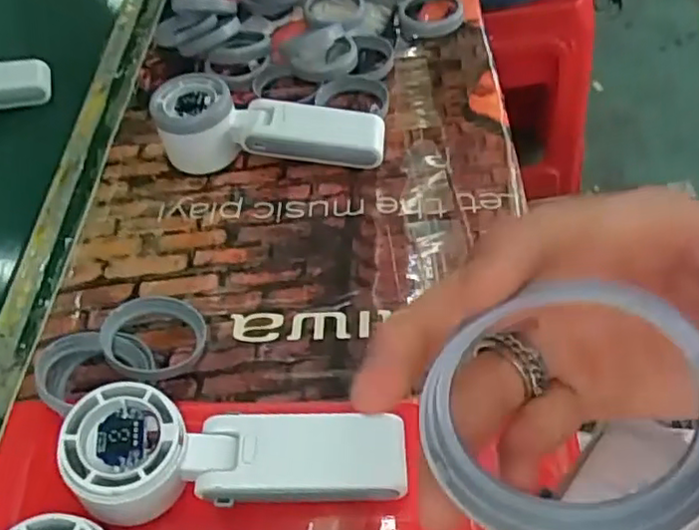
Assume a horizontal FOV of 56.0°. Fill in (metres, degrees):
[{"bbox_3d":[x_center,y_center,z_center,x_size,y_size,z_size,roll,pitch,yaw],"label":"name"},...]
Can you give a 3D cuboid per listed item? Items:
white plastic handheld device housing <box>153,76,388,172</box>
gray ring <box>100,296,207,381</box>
[{"bbox_3d":[-0.059,-0.102,0.487,0.164,0.055,0.055,0,52,6],"label":"white plastic handheld device housing"},{"bbox_3d":[-0.115,0.044,0.391,0.061,0.015,0.061,7,40,-6],"label":"gray ring"}]

